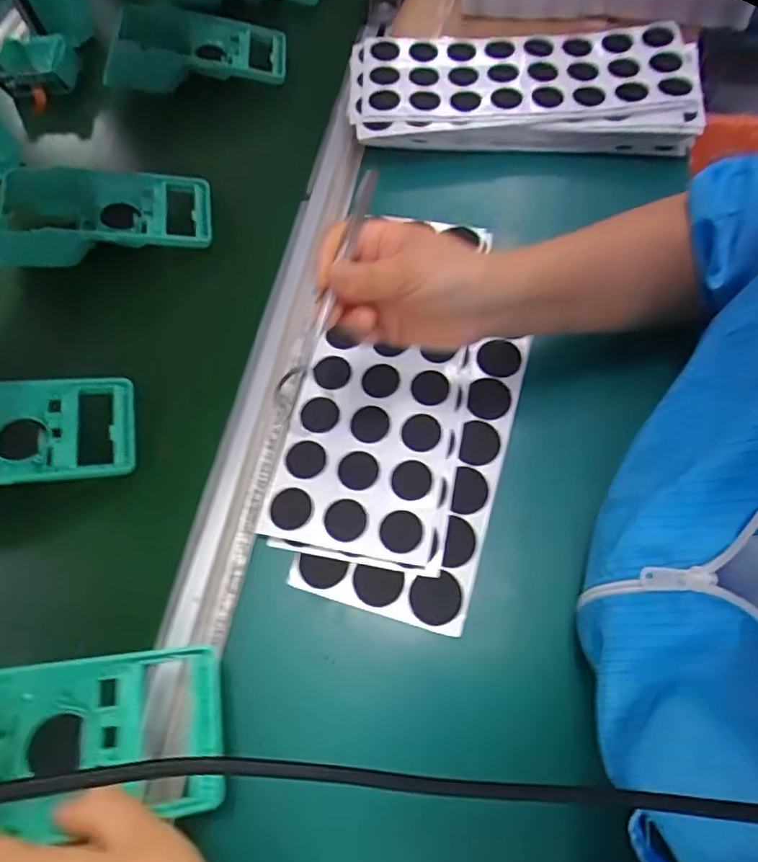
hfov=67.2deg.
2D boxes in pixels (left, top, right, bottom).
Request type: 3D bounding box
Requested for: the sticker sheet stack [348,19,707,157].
[{"bbox_3d":[0.130,-0.317,0.540,0.310,0.044,0.147,4,64,5],"label":"sticker sheet stack"}]

